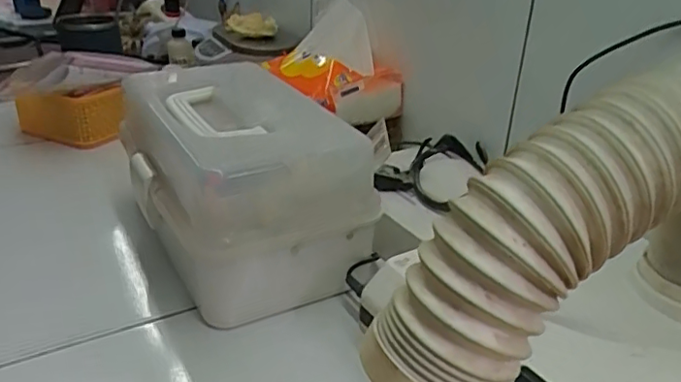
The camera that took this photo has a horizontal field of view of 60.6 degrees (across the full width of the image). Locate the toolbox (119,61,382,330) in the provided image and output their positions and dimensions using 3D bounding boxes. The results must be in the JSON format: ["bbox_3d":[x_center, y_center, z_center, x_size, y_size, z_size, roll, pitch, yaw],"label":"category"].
[{"bbox_3d":[-0.092,-0.011,0.504,0.150,0.126,0.237,-13,30,-27],"label":"toolbox"}]

